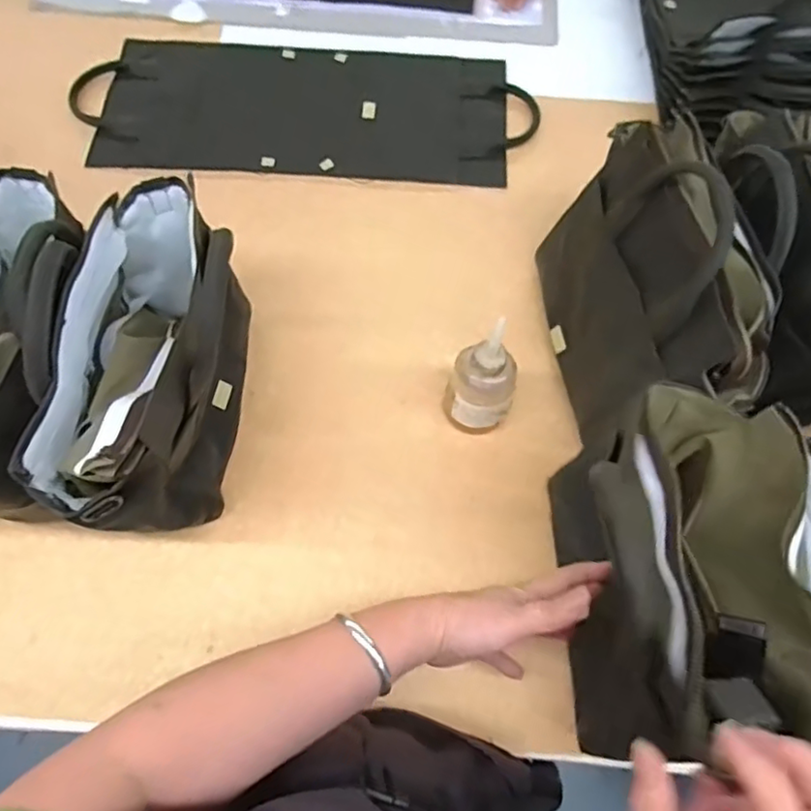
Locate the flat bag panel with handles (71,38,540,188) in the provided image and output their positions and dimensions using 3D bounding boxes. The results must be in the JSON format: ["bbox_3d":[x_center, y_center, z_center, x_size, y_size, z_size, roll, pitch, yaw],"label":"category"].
[{"bbox_3d":[-0.130,-0.400,0.816,0.562,0.014,0.241,5,68,1],"label":"flat bag panel with handles"}]

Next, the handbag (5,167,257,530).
[{"bbox_3d":[-0.211,-0.046,0.525,0.123,0.234,0.298,-1,66,-2],"label":"handbag"}]

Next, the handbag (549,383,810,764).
[{"bbox_3d":[0.231,0.119,0.453,0.177,0.200,0.244,-1,66,-1],"label":"handbag"}]

